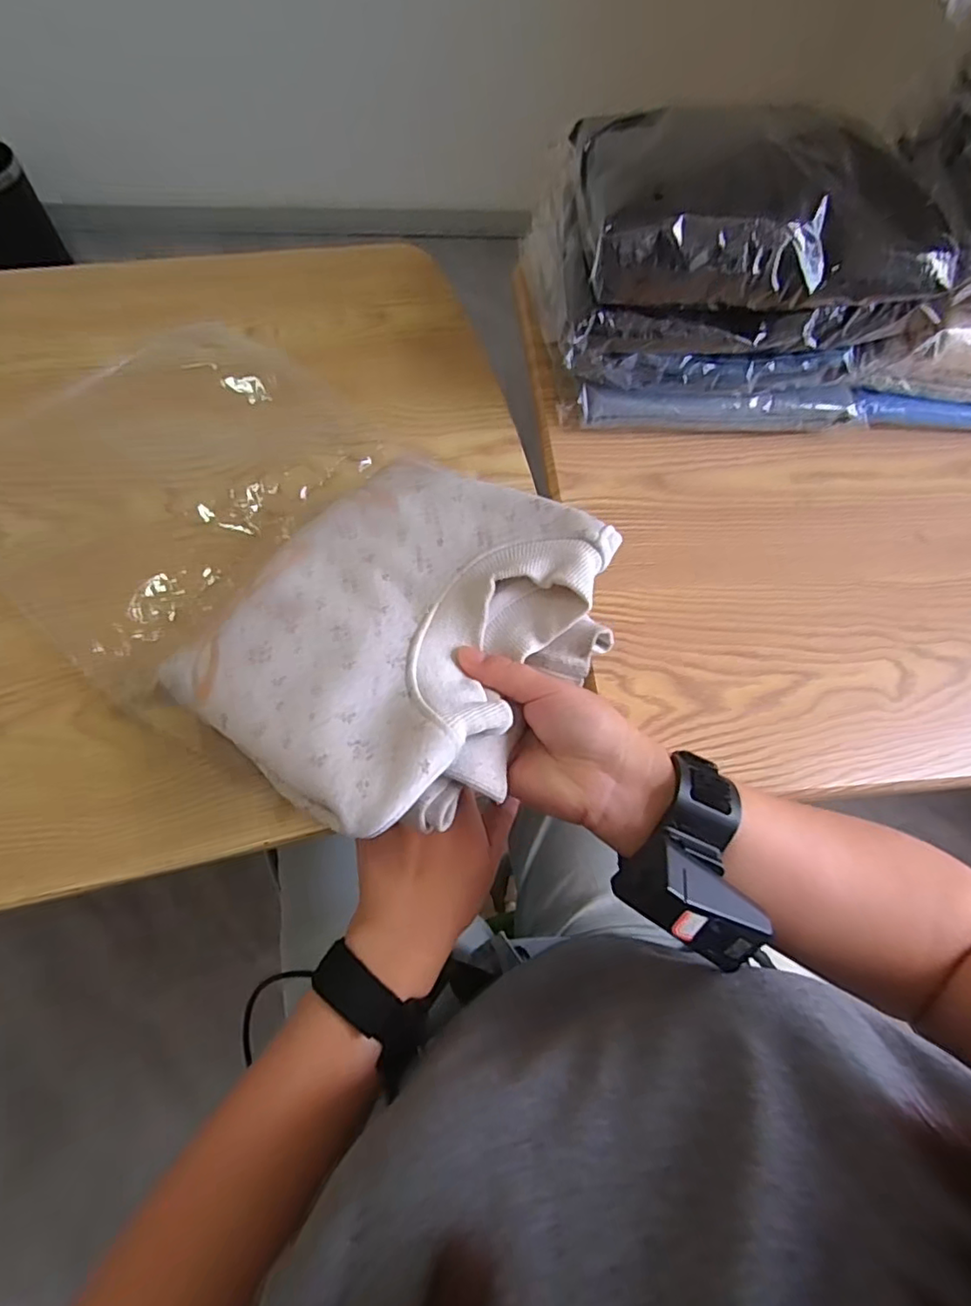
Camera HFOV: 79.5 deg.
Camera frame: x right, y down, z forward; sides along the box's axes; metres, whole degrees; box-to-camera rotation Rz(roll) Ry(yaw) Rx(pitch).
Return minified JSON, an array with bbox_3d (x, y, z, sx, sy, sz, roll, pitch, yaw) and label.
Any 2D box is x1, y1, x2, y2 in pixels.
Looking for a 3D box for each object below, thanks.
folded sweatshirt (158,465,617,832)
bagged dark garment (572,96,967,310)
[{"bbox_3d":[-0.047,-0.018,0.353,0.209,0.062,0.227,28,63,28],"label":"folded sweatshirt"},{"bbox_3d":[0.200,-0.342,0.438,0.257,0.059,0.191,3,65,-3],"label":"bagged dark garment"}]

